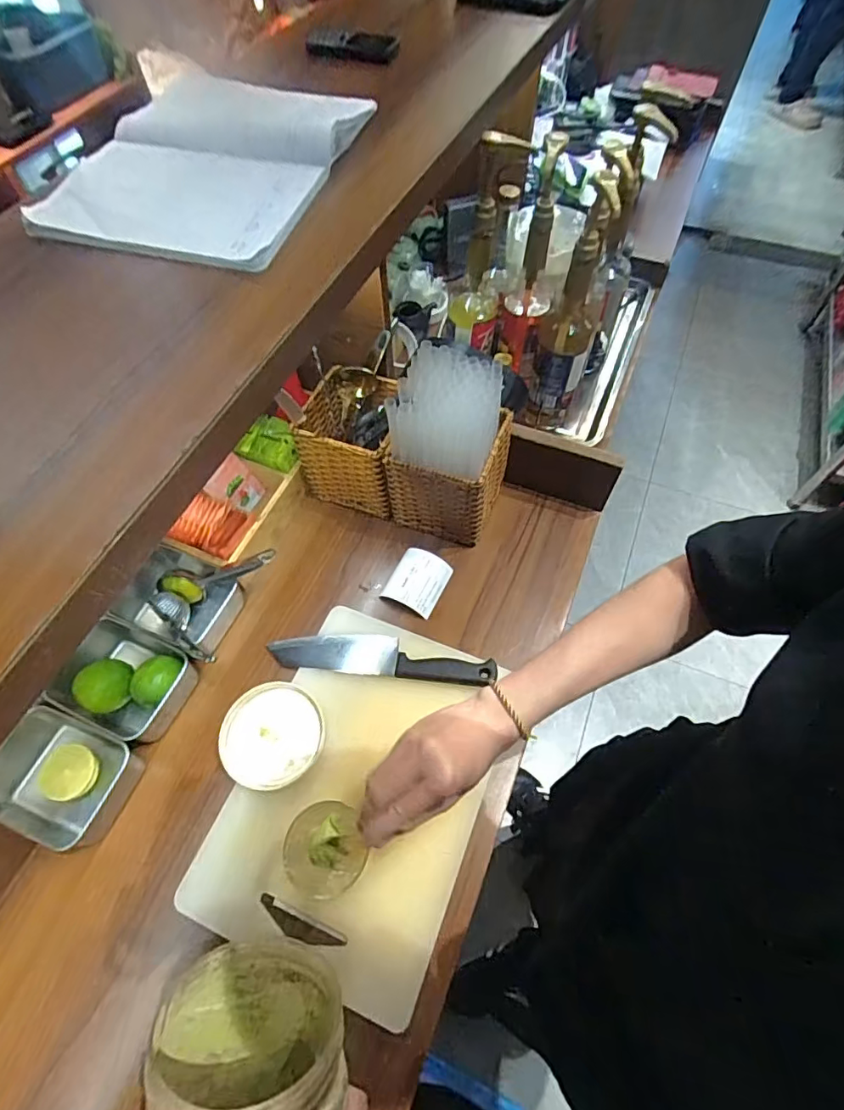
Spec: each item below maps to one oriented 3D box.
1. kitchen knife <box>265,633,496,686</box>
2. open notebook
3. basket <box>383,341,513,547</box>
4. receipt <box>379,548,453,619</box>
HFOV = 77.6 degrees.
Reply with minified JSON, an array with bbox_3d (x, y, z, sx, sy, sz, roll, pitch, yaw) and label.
[{"bbox_3d":[-0.049,0.121,0.628,0.267,0.025,0.049,5,60,4],"label":"kitchen knife"},{"bbox_3d":[-0.217,-0.416,0.544,0.250,0.047,0.320,11,61,8],"label":"open notebook"},{"bbox_3d":[0.035,-0.127,0.658,0.131,0.223,0.117,16,62,10],"label":"basket"},{"bbox_3d":[-0.003,0.033,0.686,0.065,0.022,0.080,24,63,14],"label":"receipt"}]

